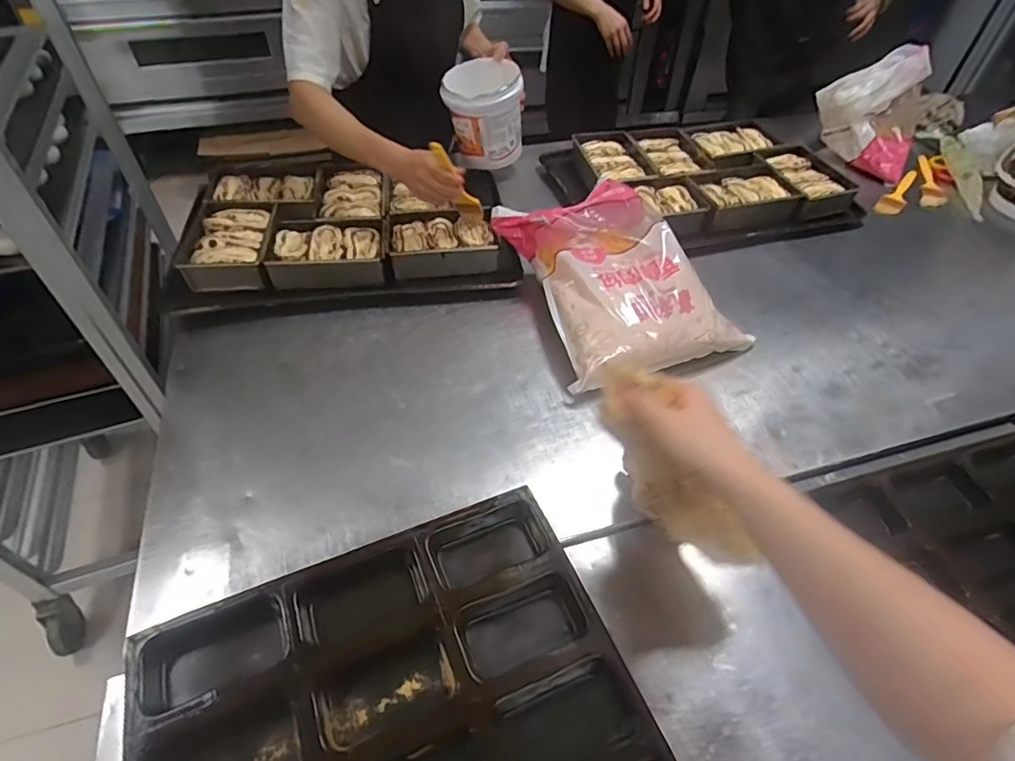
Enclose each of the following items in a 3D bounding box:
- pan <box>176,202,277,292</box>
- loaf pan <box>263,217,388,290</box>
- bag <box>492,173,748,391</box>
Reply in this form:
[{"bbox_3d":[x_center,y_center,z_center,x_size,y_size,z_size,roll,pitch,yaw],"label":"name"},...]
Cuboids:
[{"bbox_3d":[-0.481,-0.234,0.937,0.141,0.058,0.196,-5,49,-6],"label":"pan"},{"bbox_3d":[-0.308,-0.224,0.936,0.192,0.057,0.136,-6,49,-7],"label":"loaf pan"},{"bbox_3d":[0.178,-0.184,0.860,0.288,0.107,0.349,-16,51,-16],"label":"bag"}]

